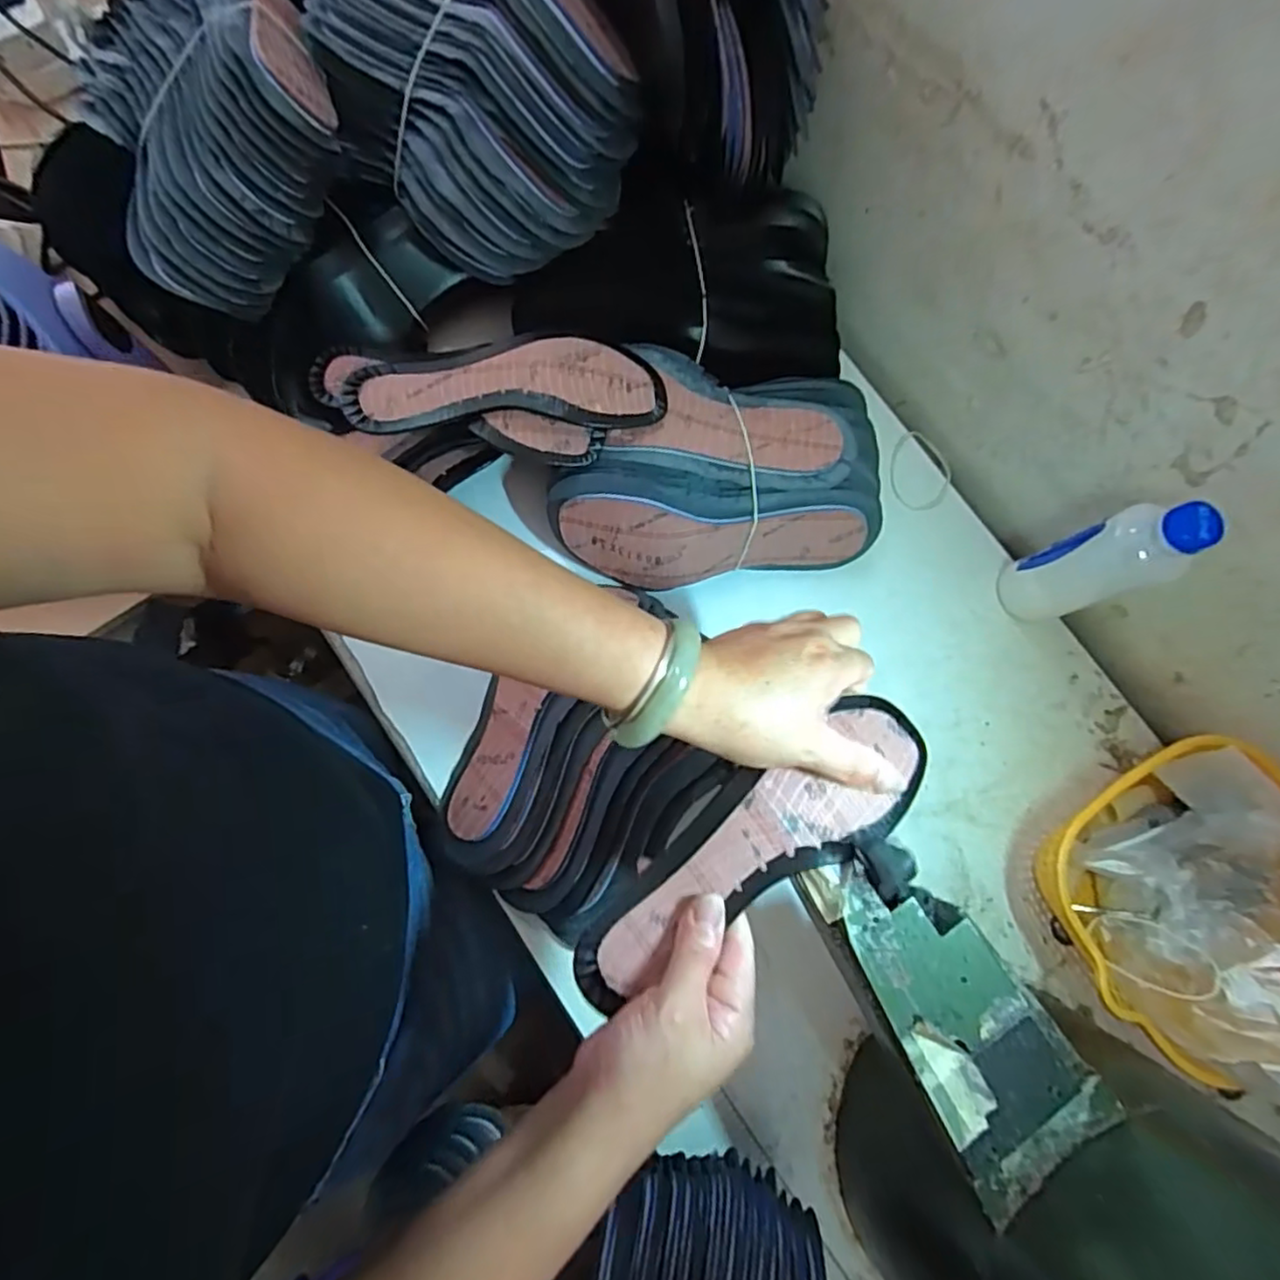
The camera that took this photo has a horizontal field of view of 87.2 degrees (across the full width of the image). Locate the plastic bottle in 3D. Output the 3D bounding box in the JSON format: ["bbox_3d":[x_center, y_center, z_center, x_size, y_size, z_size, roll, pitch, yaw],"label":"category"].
[{"bbox_3d":[0.340,-0.056,0.500,0.052,0.171,0.059,-13,76,-4],"label":"plastic bottle"}]

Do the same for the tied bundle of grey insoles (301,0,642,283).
[{"bbox_3d":[-0.124,-0.383,0.485,0.254,0.095,0.179,39,118,8],"label":"tied bundle of grey insoles"}]

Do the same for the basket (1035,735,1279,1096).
[{"bbox_3d":[0.395,0.187,0.486,0.202,0.085,0.190,0,75,-1],"label":"basket"}]

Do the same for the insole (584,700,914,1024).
[{"bbox_3d":[0.062,0.110,0.357,0.222,0.025,0.059,-33,78,-8],"label":"insole"}]

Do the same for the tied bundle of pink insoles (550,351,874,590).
[{"bbox_3d":[0.062,-0.130,0.546,0.256,0.103,0.179,4,75,1],"label":"tied bundle of pink insoles"}]

